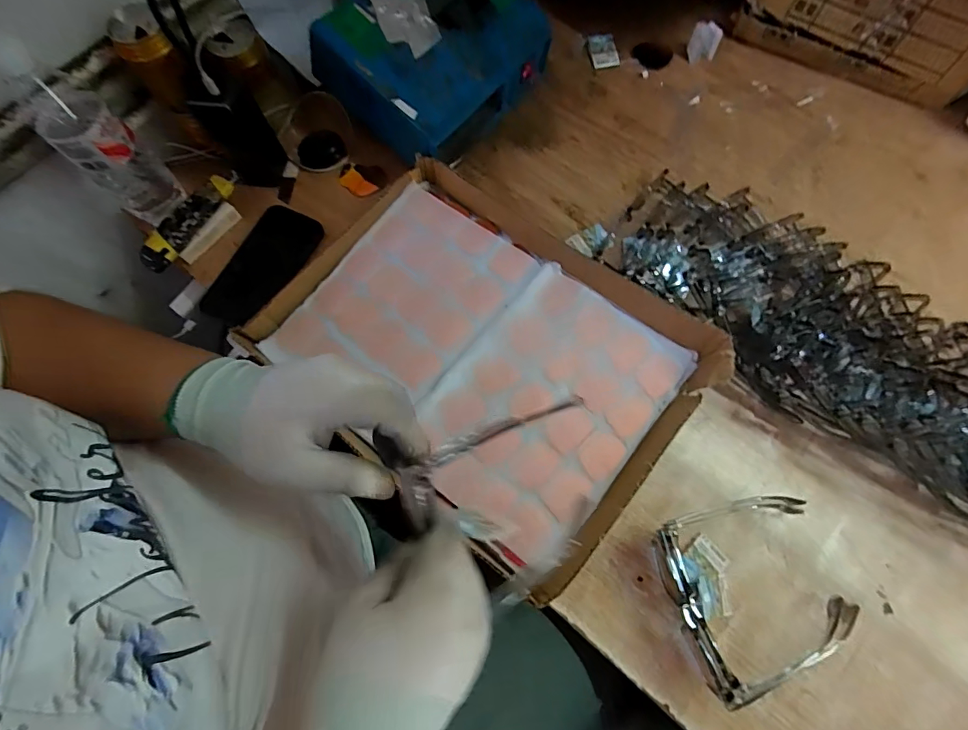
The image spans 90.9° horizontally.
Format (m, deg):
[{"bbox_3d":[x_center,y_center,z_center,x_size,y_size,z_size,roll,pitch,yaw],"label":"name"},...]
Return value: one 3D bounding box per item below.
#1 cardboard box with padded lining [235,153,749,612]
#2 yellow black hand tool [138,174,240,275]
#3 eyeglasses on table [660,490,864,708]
[{"bbox_3d":[0.001,-0.021,0.514,0.420,0.051,0.316,38,75,13],"label":"cardboard box with padded lining"},{"bbox_3d":[-0.357,-0.179,0.583,0.035,0.028,0.152,29,73,11],"label":"yellow black hand tool"},{"bbox_3d":[0.248,0.202,0.429,0.158,0.045,0.153,-17,71,-5],"label":"eyeglasses on table"}]

